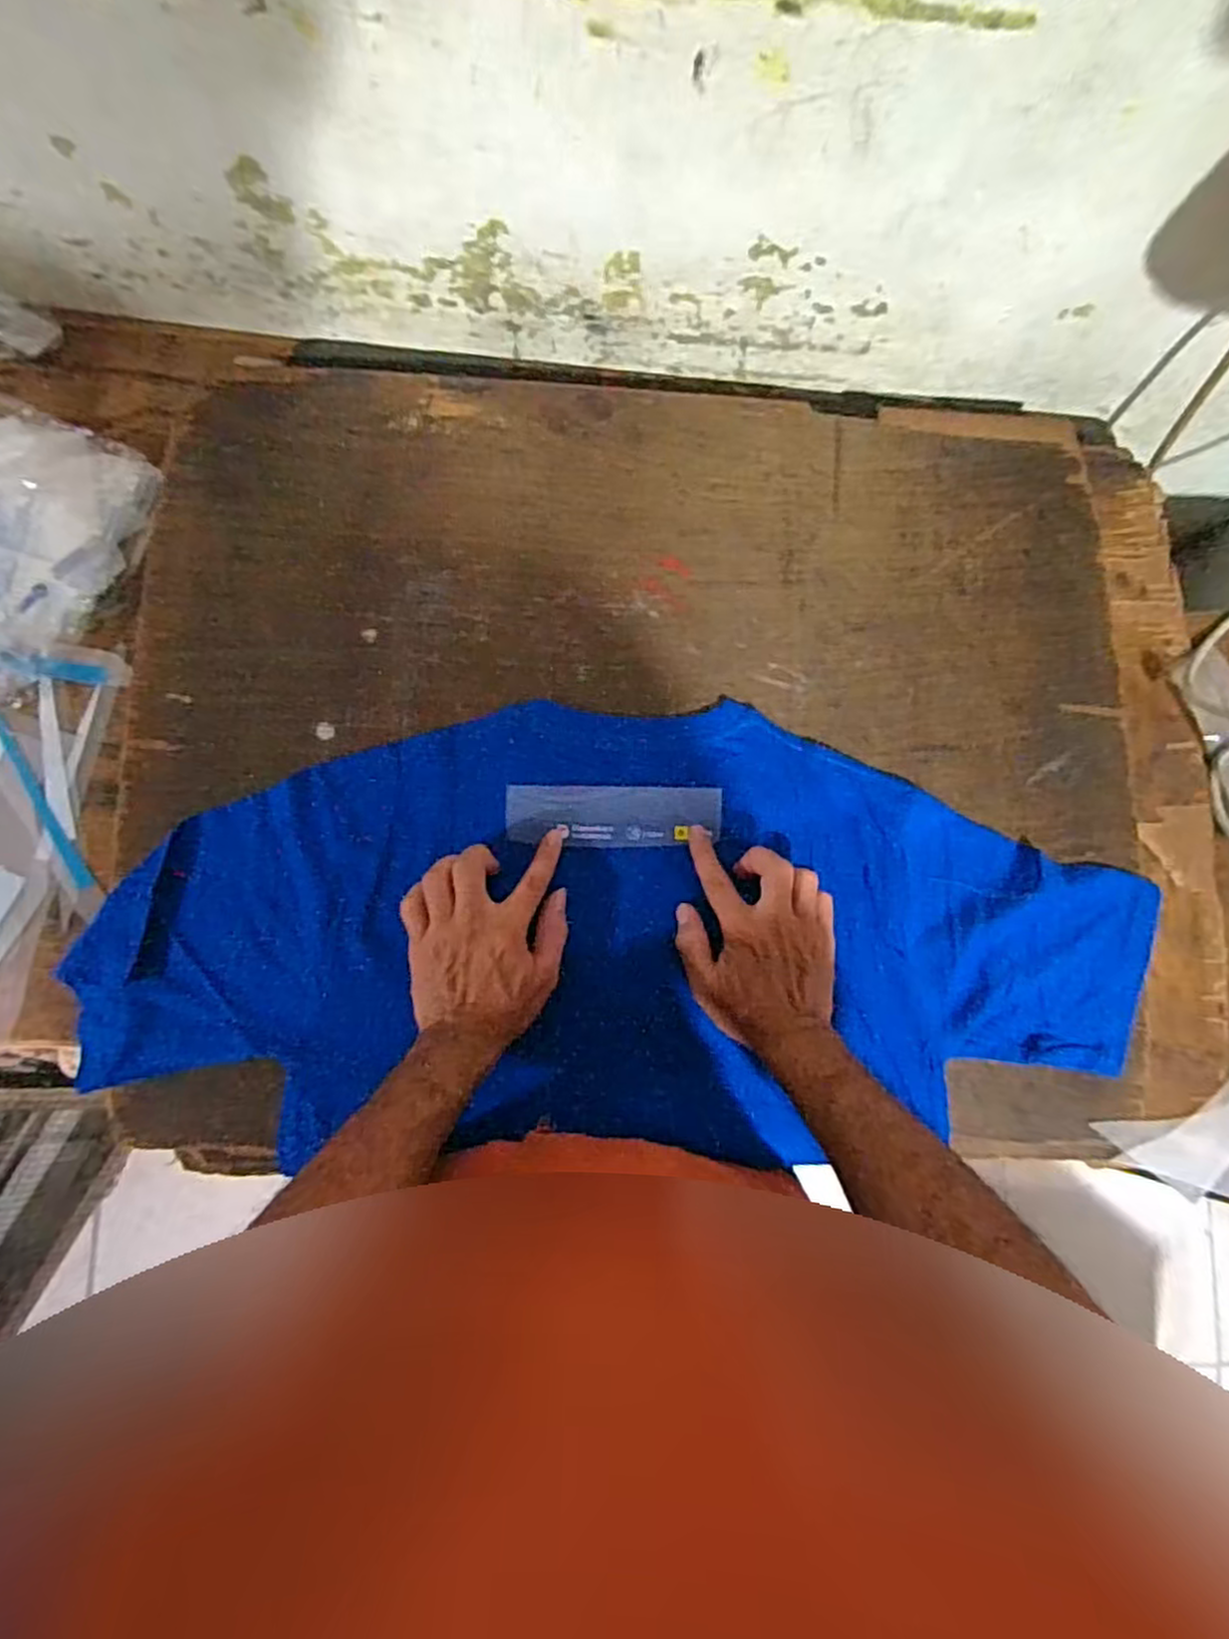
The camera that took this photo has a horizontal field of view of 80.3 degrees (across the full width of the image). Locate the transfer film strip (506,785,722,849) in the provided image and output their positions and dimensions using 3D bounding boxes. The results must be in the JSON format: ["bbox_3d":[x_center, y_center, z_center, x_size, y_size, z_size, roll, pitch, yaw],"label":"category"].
[{"bbox_3d":[0.001,-0.003,0.569,0.165,0.008,0.049,0,77,-5],"label":"transfer film strip"}]

